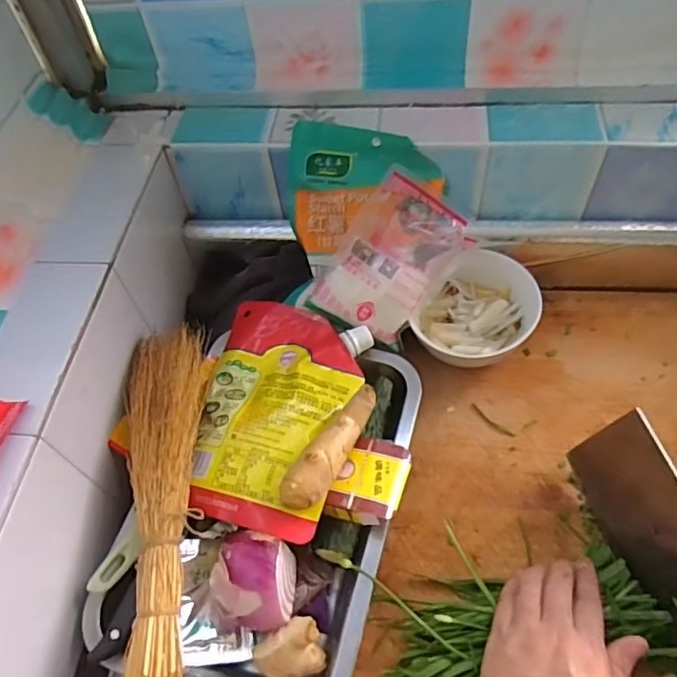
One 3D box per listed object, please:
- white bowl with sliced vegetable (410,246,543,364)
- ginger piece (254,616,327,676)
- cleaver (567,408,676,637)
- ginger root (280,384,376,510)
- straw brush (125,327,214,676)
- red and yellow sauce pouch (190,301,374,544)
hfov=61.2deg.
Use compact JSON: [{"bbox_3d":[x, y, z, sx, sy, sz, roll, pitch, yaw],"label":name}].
[{"bbox_3d":[0.134,-0.025,0.545,0.102,0.078,0.111,-3,55,4],"label":"white bowl with sliced vegetable"},{"bbox_3d":[-0.036,0.219,0.404,0.049,0.031,0.037,-13,55,-4],"label":"ginger piece"},{"bbox_3d":[0.251,0.188,0.368,0.032,0.109,0.289,-17,56,-6],"label":"cleaver"},{"bbox_3d":[-0.003,0.082,0.434,0.028,0.025,0.107,29,63,23],"label":"ginger root"},{"bbox_3d":[-0.137,0.114,0.438,0.062,0.056,0.263,-6,55,1],"label":"straw brush"},{"bbox_3d":[-0.051,0.058,0.480,0.127,0.024,0.200,6,56,10],"label":"red and yellow sauce pouch"}]

